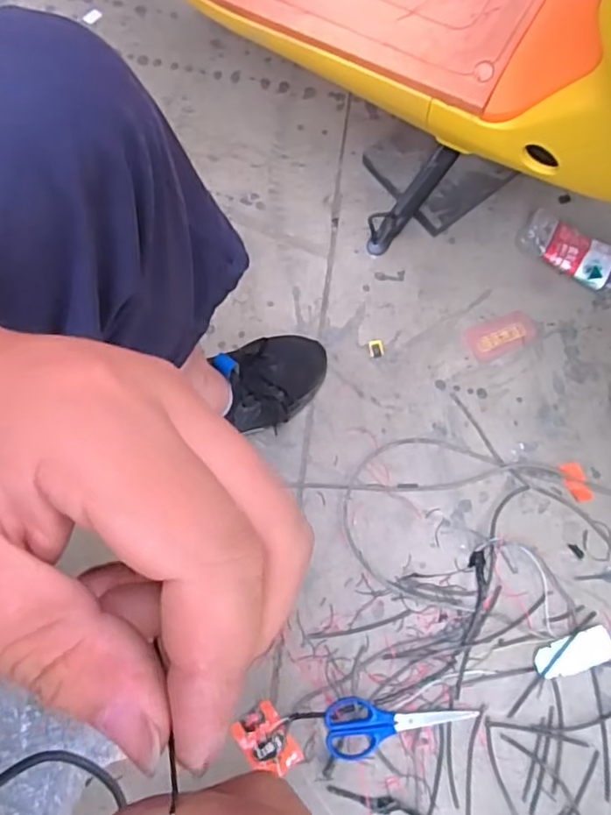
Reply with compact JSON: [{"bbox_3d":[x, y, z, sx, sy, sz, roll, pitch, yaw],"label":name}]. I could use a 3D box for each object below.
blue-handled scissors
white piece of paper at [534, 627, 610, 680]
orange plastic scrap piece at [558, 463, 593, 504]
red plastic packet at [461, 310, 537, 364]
[{"bbox_3d":[0.103,0.337,0.663,0.163,0.017,0.058,-7,74,-4],"label":"blue-handled scissors"},{"bbox_3d":[0.304,0.277,0.694,0.093,0.008,0.039,-15,74,-6],"label":"white piece of paper"},{"bbox_3d":[0.331,0.092,0.754,0.026,0.004,0.049,-16,75,-7],"label":"orange plastic scrap piece"},{"bbox_3d":[0.257,-0.094,0.809,0.096,0.004,0.048,-20,75,-8],"label":"red plastic packet"}]

